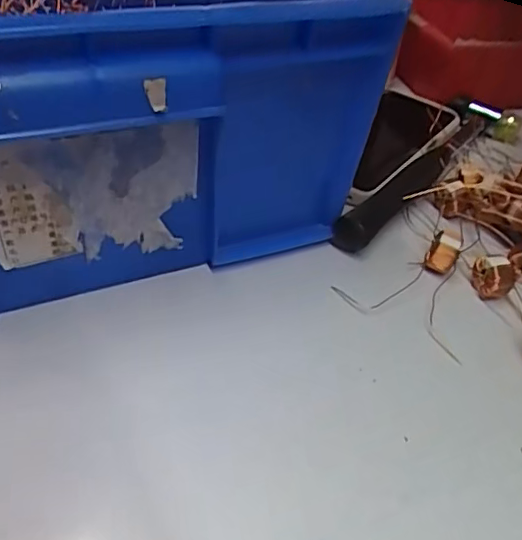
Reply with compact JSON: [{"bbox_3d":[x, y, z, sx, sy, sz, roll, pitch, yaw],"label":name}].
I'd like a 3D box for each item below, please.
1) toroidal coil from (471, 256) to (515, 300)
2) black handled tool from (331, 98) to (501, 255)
[{"bbox_3d":[0.135,0.004,0.328,0.016,0.021,0.020,0,43,-8],"label":"toroidal coil"},{"bbox_3d":[0.118,-0.073,0.402,0.030,0.030,0.205,30,47,23],"label":"black handled tool"}]

